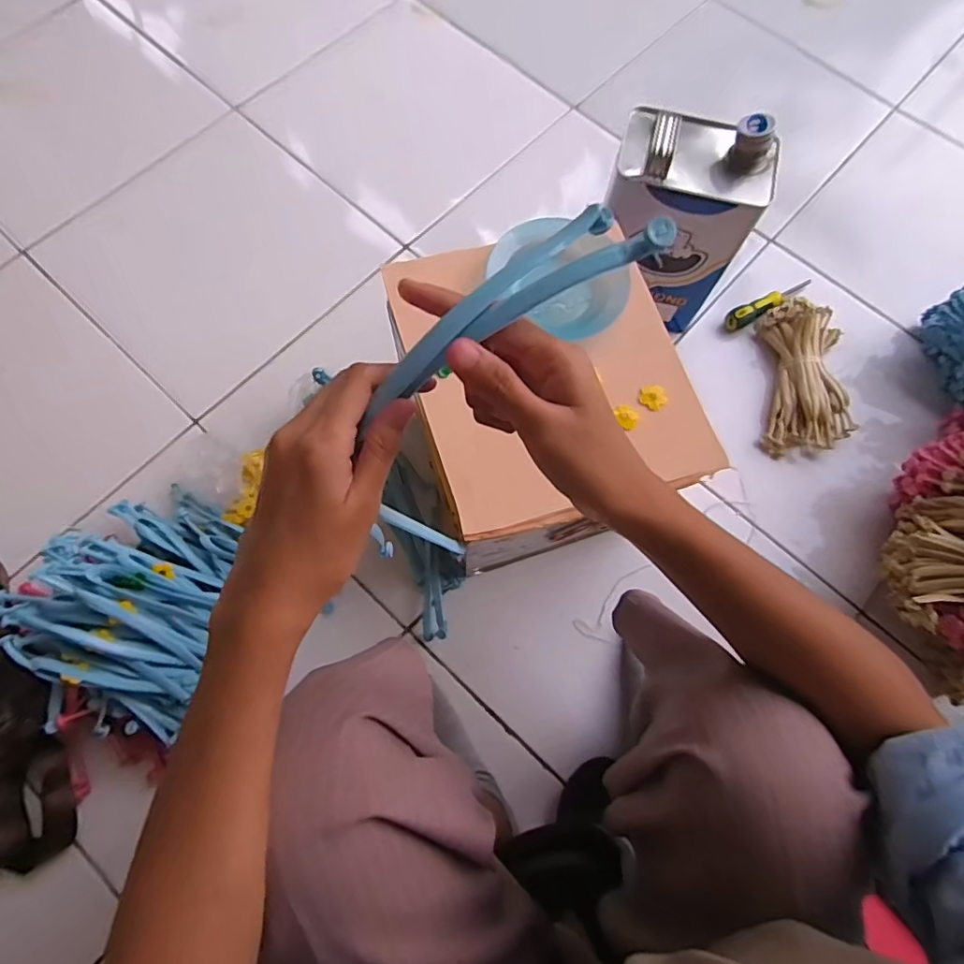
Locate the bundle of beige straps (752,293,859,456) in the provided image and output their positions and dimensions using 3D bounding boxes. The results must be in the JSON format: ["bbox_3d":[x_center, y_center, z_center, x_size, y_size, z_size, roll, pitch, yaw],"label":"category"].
[{"bbox_3d":[0.448,-0.147,0.762,0.108,0.051,0.222,4,72,0],"label":"bundle of beige straps"}]

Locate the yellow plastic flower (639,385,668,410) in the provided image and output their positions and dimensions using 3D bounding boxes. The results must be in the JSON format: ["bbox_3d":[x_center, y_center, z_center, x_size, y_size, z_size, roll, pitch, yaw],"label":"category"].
[{"bbox_3d":[0.155,-0.078,0.497,0.023,0.005,0.023,1,72,-2],"label":"yellow plastic flower"}]

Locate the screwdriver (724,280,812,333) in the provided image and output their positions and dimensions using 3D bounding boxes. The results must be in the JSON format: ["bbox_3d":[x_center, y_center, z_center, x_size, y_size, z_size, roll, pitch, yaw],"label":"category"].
[{"bbox_3d":[0.423,-0.265,0.802,0.153,0.029,0.028,-26,75,-9],"label":"screwdriver"}]

